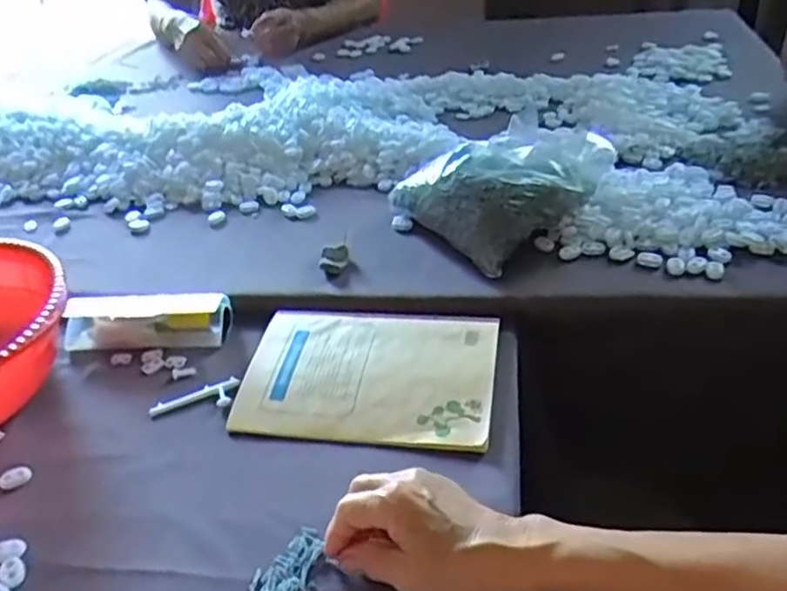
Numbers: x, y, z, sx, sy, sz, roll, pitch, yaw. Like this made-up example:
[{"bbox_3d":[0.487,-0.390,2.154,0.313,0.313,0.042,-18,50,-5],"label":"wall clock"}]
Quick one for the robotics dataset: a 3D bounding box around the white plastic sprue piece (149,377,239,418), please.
[{"bbox_3d":[-0.167,0.088,0.586,0.076,0.007,0.026,-16,37,-11],"label":"white plastic sprue piece"}]

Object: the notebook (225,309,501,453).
[{"bbox_3d":[-0.020,0.061,0.589,0.205,0.015,0.146,2,37,12],"label":"notebook"}]

